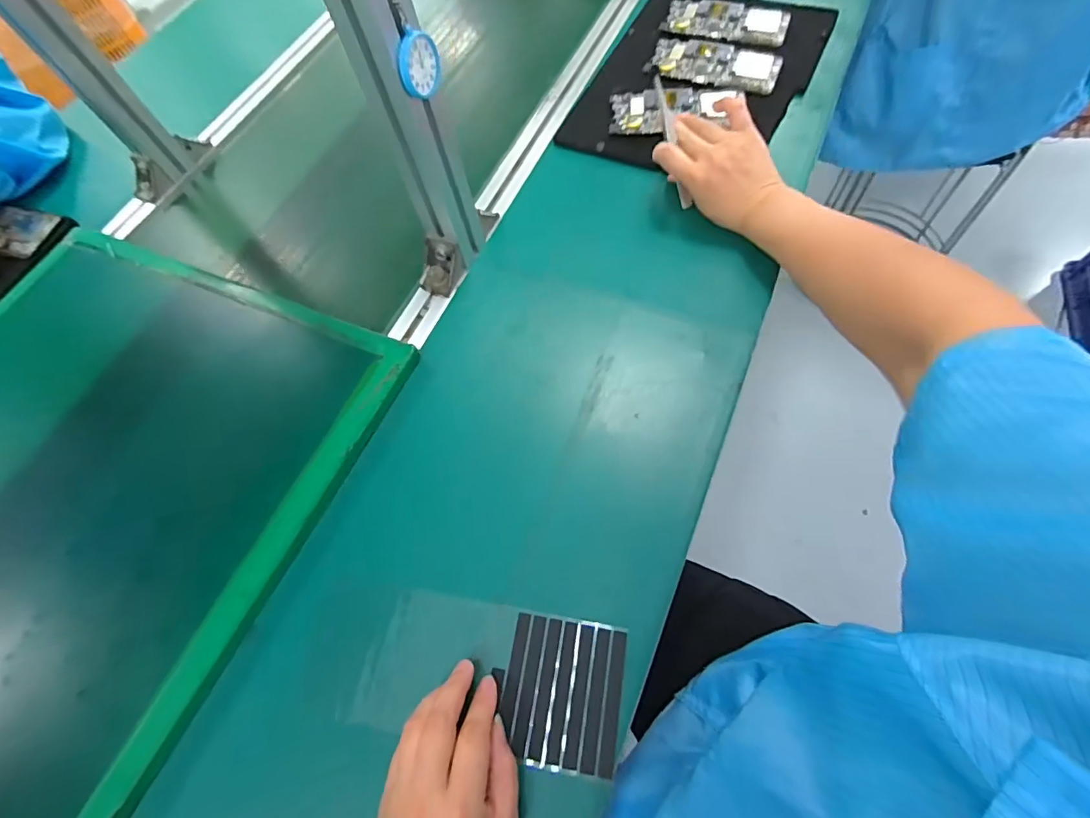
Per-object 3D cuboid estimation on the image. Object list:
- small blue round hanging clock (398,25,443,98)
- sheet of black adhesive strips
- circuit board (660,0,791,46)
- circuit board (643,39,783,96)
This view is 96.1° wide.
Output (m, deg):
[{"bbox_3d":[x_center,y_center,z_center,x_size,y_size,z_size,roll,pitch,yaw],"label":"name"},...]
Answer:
[{"bbox_3d":[-0.092,-0.251,0.358,0.008,0.045,0.040,22,69,17],"label":"small blue round hanging clock"},{"bbox_3d":[0.012,0.198,0.345,0.084,0.004,0.091,4,64,9],"label":"sheet of black adhesive strips"},{"bbox_3d":[0.236,-0.505,0.636,0.153,0.010,0.073,14,67,13],"label":"circuit board"},{"bbox_3d":[0.208,-0.425,0.602,0.153,0.007,0.074,20,68,16],"label":"circuit board"}]

